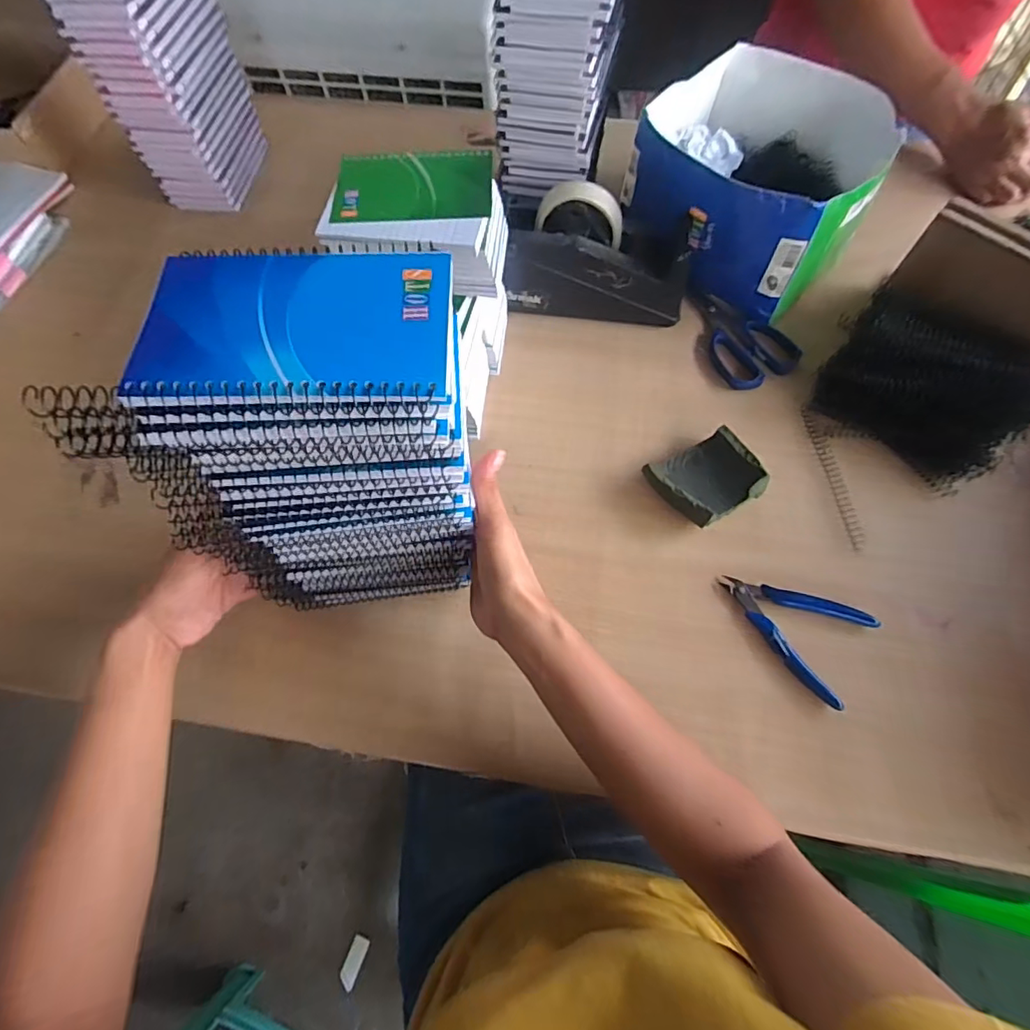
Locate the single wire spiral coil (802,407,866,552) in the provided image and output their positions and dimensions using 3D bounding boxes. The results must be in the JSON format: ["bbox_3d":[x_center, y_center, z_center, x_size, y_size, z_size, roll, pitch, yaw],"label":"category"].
[{"bbox_3d":[0.291,-0.038,0.494,0.010,0.012,0.147,-6,67,-1],"label":"single wire spiral coil"}]

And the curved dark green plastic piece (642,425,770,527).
[{"bbox_3d":[0.173,-0.032,0.486,0.086,0.031,0.071,-29,69,-11],"label":"curved dark green plastic piece"}]

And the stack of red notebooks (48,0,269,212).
[{"bbox_3d":[-0.387,-0.514,0.591,0.091,0.287,0.139,12,68,6],"label":"stack of red notebooks"}]

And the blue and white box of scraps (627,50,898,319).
[{"bbox_3d":[0.248,-0.349,0.567,0.228,0.129,0.221,31,71,14],"label":"blue and white box of scraps"}]

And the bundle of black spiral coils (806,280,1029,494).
[{"bbox_3d":[0.367,-0.108,0.477,0.171,0.097,0.085,38,73,16],"label":"bundle of black spiral coils"}]

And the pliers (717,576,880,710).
[{"bbox_3d":[0.226,0.086,0.441,0.118,0.010,0.082,34,72,15],"label":"pliers"}]

